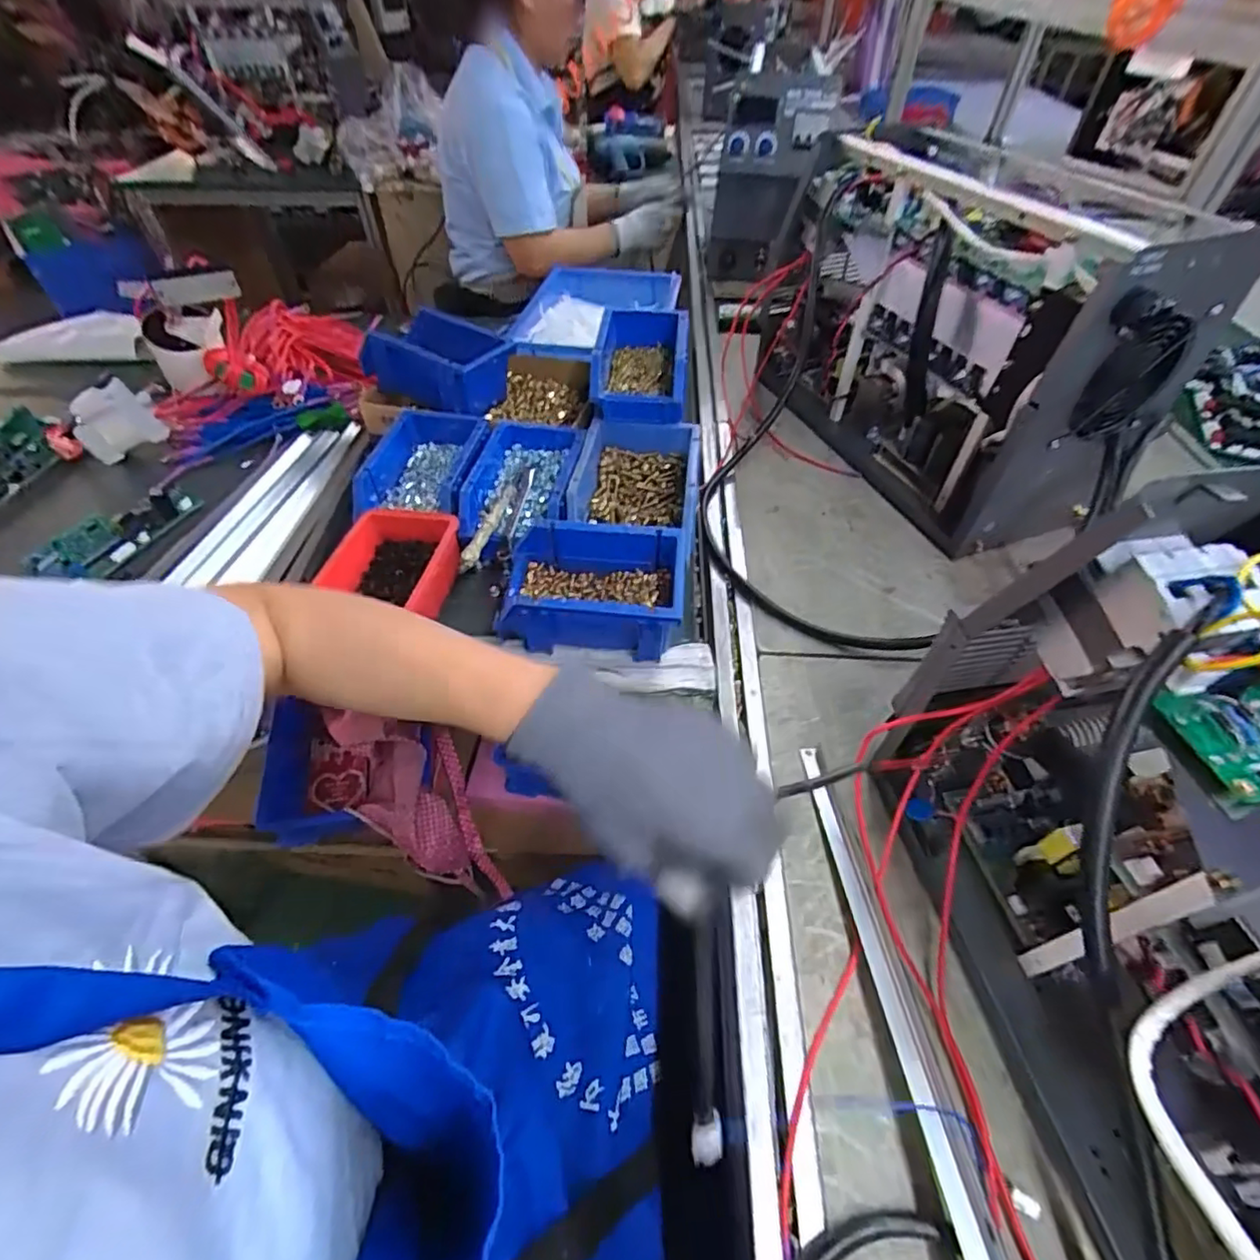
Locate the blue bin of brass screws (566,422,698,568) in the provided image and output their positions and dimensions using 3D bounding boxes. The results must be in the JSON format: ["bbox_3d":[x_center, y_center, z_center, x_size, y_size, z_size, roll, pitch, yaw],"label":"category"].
[{"bbox_3d":[0.006,-0.147,0.616,0.124,0.065,0.172,3,50,3],"label":"blue bin of brass screws"}]

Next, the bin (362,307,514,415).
[{"bbox_3d":[-0.226,-0.313,0.707,0.138,0.085,0.105,21,53,17],"label":"bin"}]

